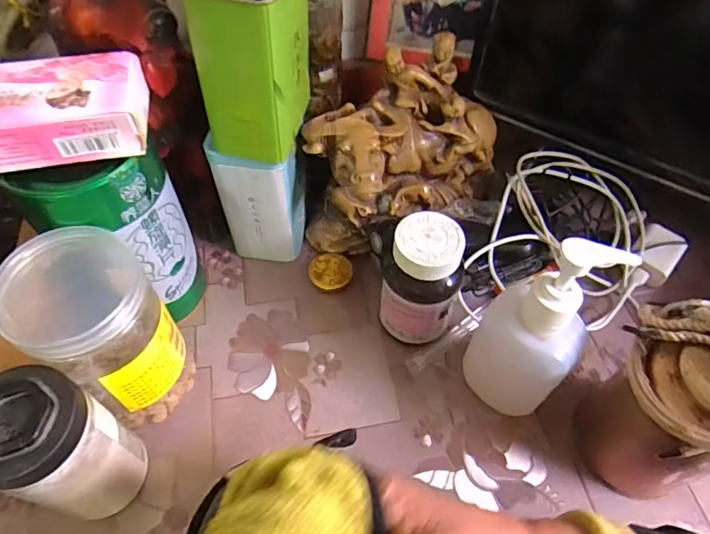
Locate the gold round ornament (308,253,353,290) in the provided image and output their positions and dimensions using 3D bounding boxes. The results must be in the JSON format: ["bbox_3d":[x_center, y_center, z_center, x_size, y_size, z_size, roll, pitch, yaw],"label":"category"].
[{"bbox_3d":[-0.023,0.003,0.472,0.040,0.007,0.035,-11,74,-10],"label":"gold round ornament"}]

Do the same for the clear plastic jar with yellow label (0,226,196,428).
[{"bbox_3d":[-0.178,0.048,0.356,0.086,0.153,0.094,1,56,-1],"label":"clear plastic jar with yellow label"}]

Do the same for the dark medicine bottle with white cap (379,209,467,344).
[{"bbox_3d":[0.054,0.016,0.401,0.054,0.119,0.056,1,56,-1],"label":"dark medicine bottle with white cap"}]

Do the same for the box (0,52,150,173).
[{"bbox_3d":[-0.185,-0.097,0.308,0.104,0.034,0.058,-10,56,-8],"label":"box"}]

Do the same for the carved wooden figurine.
[{"bbox_3d":[0.053,-0.099,0.472,0.205,0.136,0.120,-29,61,-19],"label":"carved wooden figurine"}]

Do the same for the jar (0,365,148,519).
[{"bbox_3d":[-0.182,0.119,0.320,0.060,0.133,0.060,1,56,-1],"label":"jar"}]

